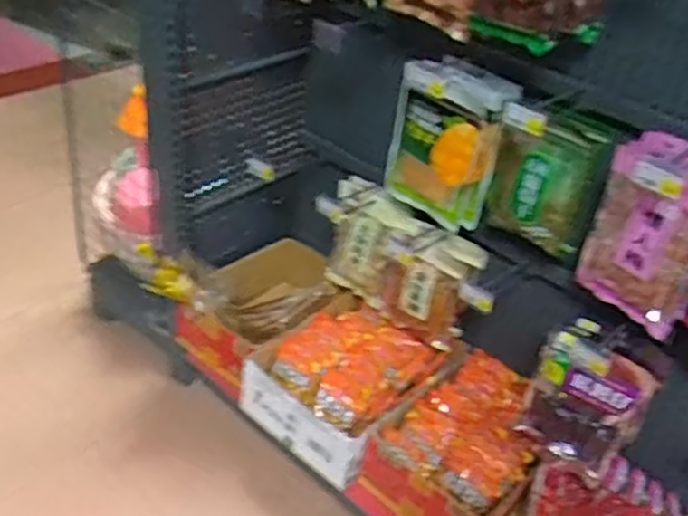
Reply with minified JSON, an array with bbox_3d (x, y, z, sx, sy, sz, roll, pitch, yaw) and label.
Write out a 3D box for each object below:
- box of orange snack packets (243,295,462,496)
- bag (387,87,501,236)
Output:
[{"bbox_3d":[0.008,0.248,1.480,0.301,0.147,0.353,31,43,28],"label":"box of orange snack packets"},{"bbox_3d":[0.161,-0.163,1.210,0.189,0.220,0.053,27,41,23],"label":"bag"}]

